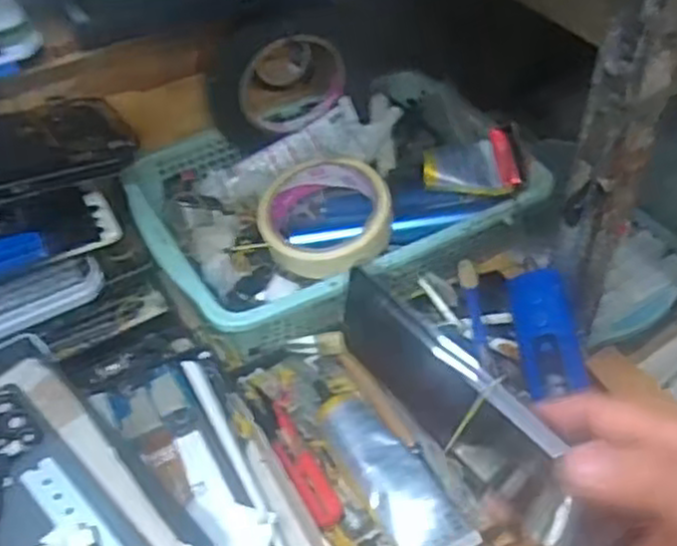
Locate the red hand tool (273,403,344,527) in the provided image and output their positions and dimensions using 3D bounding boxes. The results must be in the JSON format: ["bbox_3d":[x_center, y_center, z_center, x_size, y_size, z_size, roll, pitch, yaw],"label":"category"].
[{"bbox_3d":[-0.024,0.111,0.456,0.021,0.015,0.094,-21,49,-18],"label":"red hand tool"}]

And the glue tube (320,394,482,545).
[{"bbox_3d":[0.032,0.114,0.438,0.042,0.018,0.118,-28,57,-7],"label":"glue tube"}]

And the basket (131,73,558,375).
[{"bbox_3d":[-0.003,-0.052,0.571,0.275,0.073,0.187,-22,49,-19],"label":"basket"}]

